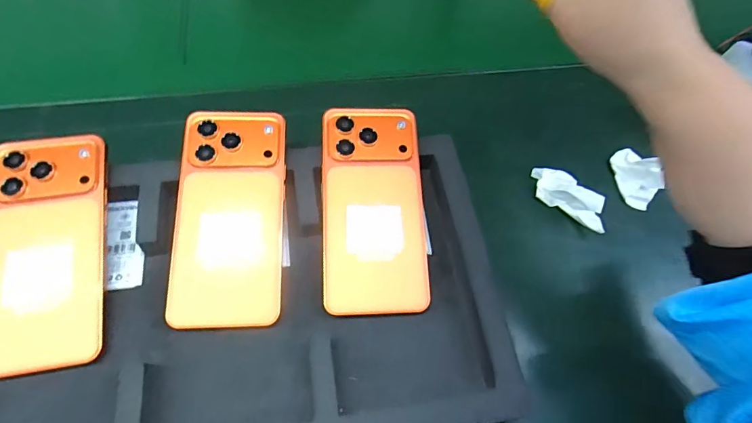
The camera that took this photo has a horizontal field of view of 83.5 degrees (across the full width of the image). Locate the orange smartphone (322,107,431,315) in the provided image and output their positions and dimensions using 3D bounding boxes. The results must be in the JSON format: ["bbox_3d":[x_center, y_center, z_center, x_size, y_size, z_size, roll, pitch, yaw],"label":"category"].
[{"bbox_3d":[-0.001,-0.005,0.322,0.076,0.007,0.161,-1,73,-4],"label":"orange smartphone"}]

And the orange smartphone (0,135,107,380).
[{"bbox_3d":[-0.230,0.024,0.290,0.078,0.007,0.164,-8,73,-8],"label":"orange smartphone"}]

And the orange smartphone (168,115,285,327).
[{"bbox_3d":[-0.107,0.001,0.311,0.076,0.006,0.163,0,75,-3],"label":"orange smartphone"}]

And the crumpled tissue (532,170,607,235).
[{"bbox_3d":[0.165,-0.015,0.355,0.029,0.030,0.074,-28,65,-18],"label":"crumpled tissue"}]

